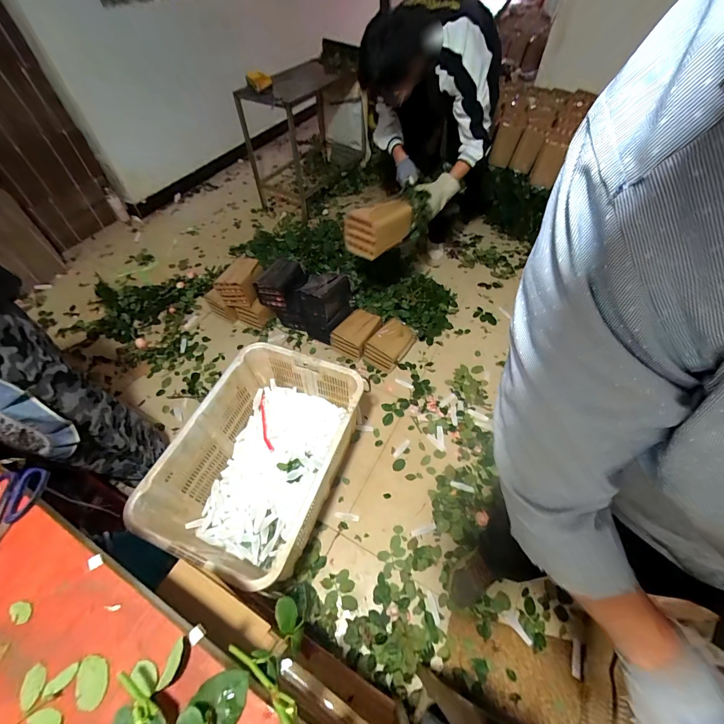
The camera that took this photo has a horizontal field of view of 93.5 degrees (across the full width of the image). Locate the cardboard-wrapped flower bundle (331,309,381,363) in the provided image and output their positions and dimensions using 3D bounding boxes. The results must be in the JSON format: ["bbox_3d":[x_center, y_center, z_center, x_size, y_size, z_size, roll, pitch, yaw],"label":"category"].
[{"bbox_3d":[-0.021,-0.135,1.622,0.158,0.121,0.212,29,59,22],"label":"cardboard-wrapped flower bundle"}]

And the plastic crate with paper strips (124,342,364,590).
[{"bbox_3d":[-0.312,0.327,1.148,0.460,0.325,0.659,16,55,14],"label":"plastic crate with paper strips"}]

